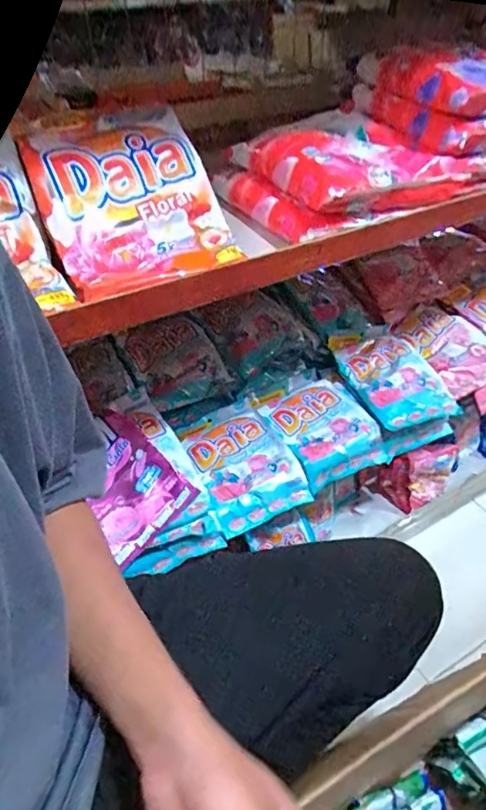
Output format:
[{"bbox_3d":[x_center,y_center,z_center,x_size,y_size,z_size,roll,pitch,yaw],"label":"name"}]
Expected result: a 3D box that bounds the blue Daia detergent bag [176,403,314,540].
[{"bbox_3d":[-0.007,0.089,0.779,0.148,0.042,0.200,-18,44,-17],"label":"blue Daia detergent bag"}]

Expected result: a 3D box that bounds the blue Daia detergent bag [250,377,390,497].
[{"bbox_3d":[0.120,0.039,0.848,0.155,0.055,0.192,-21,45,-21],"label":"blue Daia detergent bag"}]

